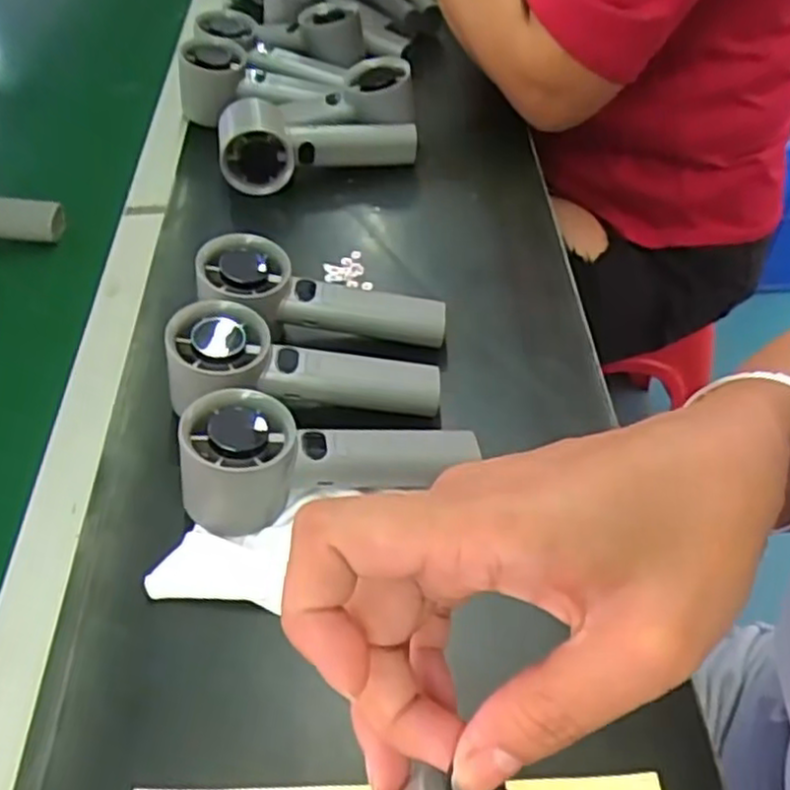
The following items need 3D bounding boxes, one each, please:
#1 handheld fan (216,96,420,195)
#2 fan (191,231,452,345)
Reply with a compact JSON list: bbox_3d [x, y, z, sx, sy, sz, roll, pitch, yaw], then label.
[{"bbox_3d":[-0.060,-0.197,0.596,0.154,0.050,0.060,-1,49,1],"label":"handheld fan"},{"bbox_3d":[-0.045,-0.058,0.476,0.156,0.031,0.047,14,49,-13],"label":"fan"}]

